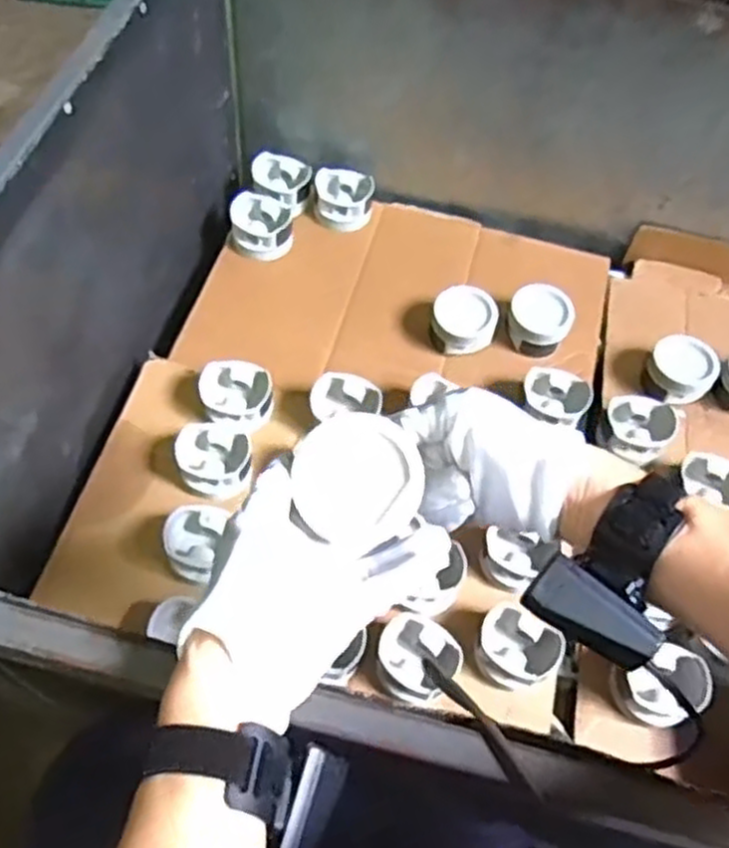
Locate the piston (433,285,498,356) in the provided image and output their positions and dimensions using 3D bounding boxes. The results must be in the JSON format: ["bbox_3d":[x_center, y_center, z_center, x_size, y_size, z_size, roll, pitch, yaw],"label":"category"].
[{"bbox_3d":[0.119,-0.120,0.929,0.075,0.054,0.085,17,59,7],"label":"piston"}]

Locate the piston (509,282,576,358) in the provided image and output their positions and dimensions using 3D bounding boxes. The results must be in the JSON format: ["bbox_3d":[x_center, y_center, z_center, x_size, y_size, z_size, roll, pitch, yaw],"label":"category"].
[{"bbox_3d":[0.211,-0.128,0.938,0.078,0.052,0.075,17,59,7],"label":"piston"}]

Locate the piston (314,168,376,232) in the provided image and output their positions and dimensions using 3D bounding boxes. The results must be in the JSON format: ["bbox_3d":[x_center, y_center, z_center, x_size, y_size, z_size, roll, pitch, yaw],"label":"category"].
[{"bbox_3d":[-0.027,-0.296,1.035,0.080,0.047,0.086,3,59,-2],"label":"piston"}]

